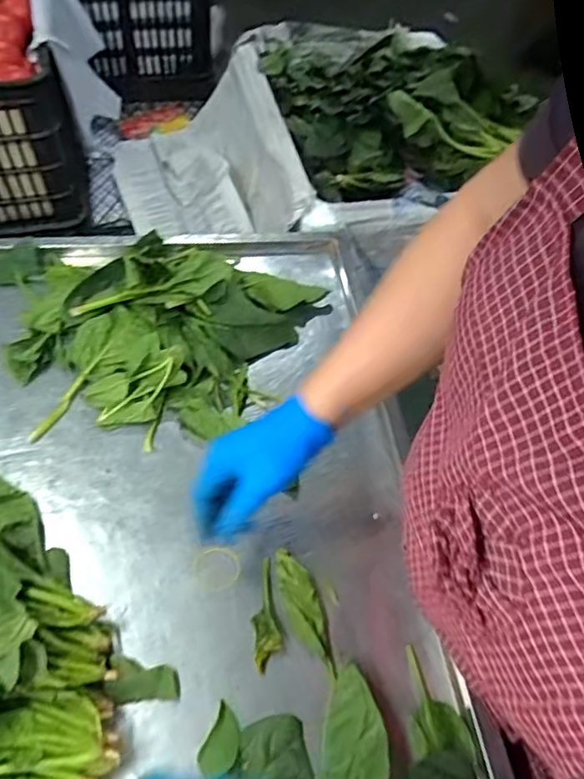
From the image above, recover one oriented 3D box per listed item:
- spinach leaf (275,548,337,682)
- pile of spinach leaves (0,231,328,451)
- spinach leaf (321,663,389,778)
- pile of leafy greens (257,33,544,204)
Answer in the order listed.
[{"bbox_3d":[0.012,0.205,0.540,0.032,0.021,0.121,-12,56,-13],"label":"spinach leaf"},{"bbox_3d":[-0.191,-0.086,0.700,0.408,0.068,0.282,4,54,-2],"label":"pile of spinach leaves"},{"bbox_3d":[0.049,0.288,0.468,0.049,0.032,0.112,7,54,0],"label":"spinach leaf"},{"bbox_3d":[0.177,-0.550,1.091,0.366,0.152,0.471,-12,56,-14],"label":"pile of leafy greens"}]

